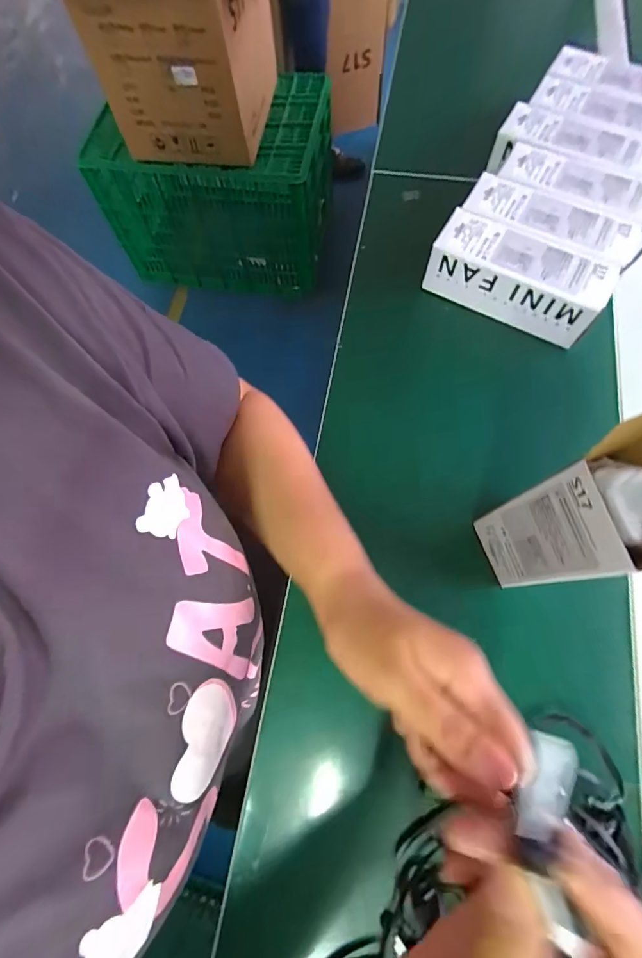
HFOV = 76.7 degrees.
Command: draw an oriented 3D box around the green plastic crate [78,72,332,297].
[{"bbox_3d":[-0.314,-0.927,1.327,0.650,0.420,0.426,5,71,4],"label":"green plastic crate"}]

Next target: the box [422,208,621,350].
[{"bbox_3d":[0.205,-0.211,0.430,0.176,0.060,0.064,27,74,11],"label":"box"}]

